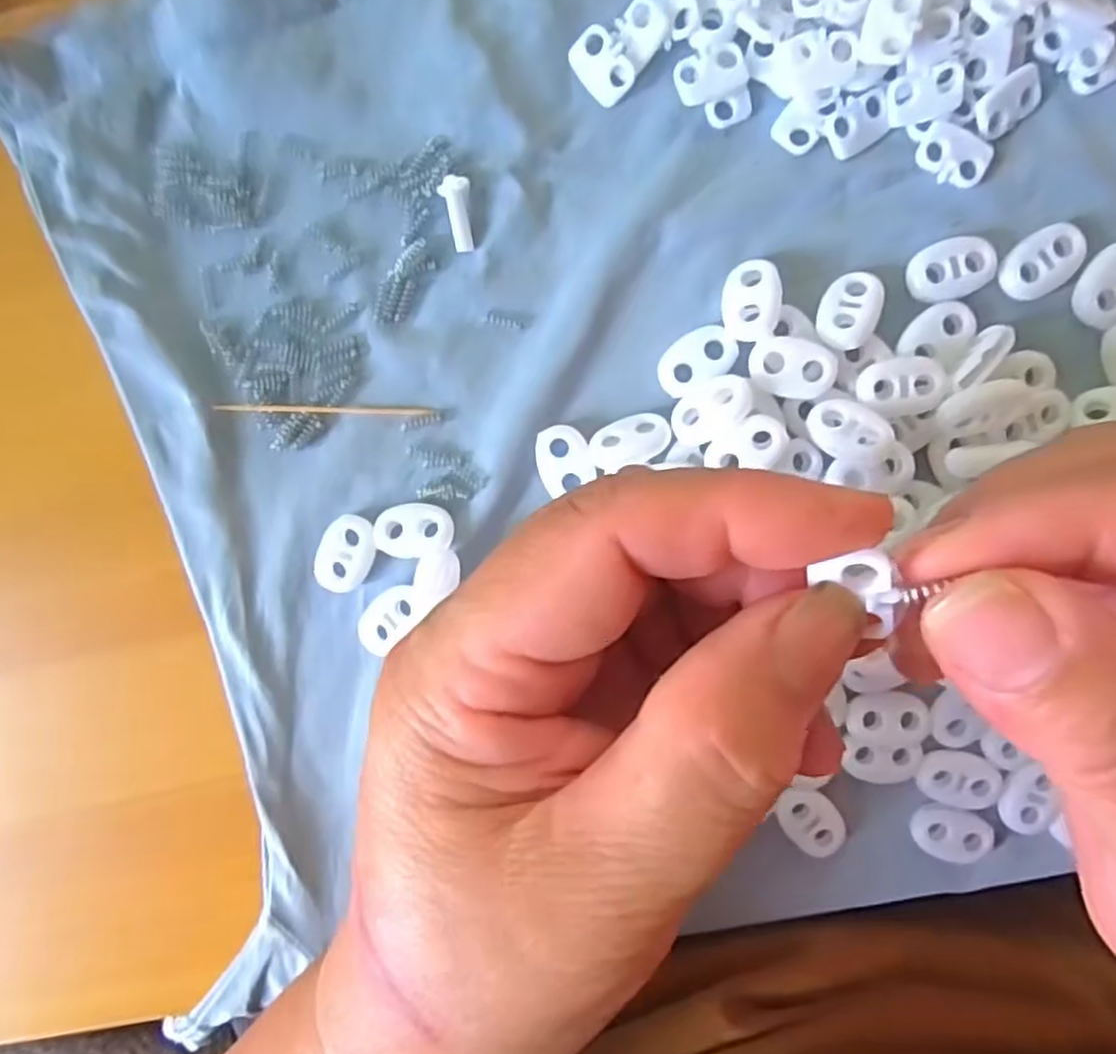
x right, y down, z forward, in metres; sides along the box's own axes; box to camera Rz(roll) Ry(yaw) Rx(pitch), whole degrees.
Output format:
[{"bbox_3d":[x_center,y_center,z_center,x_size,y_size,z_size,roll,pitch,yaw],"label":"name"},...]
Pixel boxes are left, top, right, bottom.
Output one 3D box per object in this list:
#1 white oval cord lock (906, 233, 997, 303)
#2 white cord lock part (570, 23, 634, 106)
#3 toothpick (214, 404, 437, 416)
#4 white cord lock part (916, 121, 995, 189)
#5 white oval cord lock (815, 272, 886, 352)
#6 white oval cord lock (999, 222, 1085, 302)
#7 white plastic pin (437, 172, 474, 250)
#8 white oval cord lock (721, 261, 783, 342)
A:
[{"bbox_3d":[0.104,-0.068,0.199,0.022,0.004,0.015,-21,93,4],"label":"white oval cord lock"},{"bbox_3d":[0.011,-0.122,0.199,0.012,0.004,0.018,-39,92,5],"label":"white cord lock part"},{"bbox_3d":[-0.065,-0.033,0.213,0.060,0.005,0.004,2,95,3],"label":"toothpick"},{"bbox_3d":[0.103,-0.097,0.197,0.019,0.004,0.013,30,95,0],"label":"white cord lock part"},{"bbox_3d":[0.077,-0.057,0.199,0.014,0.008,0.022,23,95,1],"label":"white oval cord lock"},{"bbox_3d":[0.127,-0.070,0.198,0.023,0.004,0.014,-35,92,5],"label":"white oval cord lock"},{"bbox_3d":[-0.028,-0.085,0.205,0.008,0.005,0.019,-4,94,3],"label":"white plastic pin"},{"bbox_3d":[0.051,-0.060,0.201,0.015,0.009,0.021,3,95,3],"label":"white oval cord lock"}]

